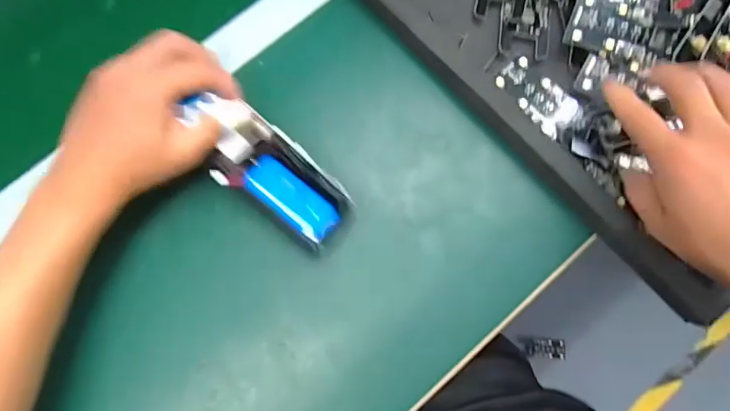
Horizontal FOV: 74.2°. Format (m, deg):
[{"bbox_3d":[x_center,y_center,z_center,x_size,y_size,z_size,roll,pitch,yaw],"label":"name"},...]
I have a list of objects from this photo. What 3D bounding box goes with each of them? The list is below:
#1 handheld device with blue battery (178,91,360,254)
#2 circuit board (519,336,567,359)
[{"bbox_3d":[-0.070,-0.026,0.356,0.131,0.038,0.058,44,80,-4],"label":"handheld device with blue battery"},{"bbox_3d":[0.384,0.307,1.043,0.098,0.010,0.041,4,76,2],"label":"circuit board"}]

